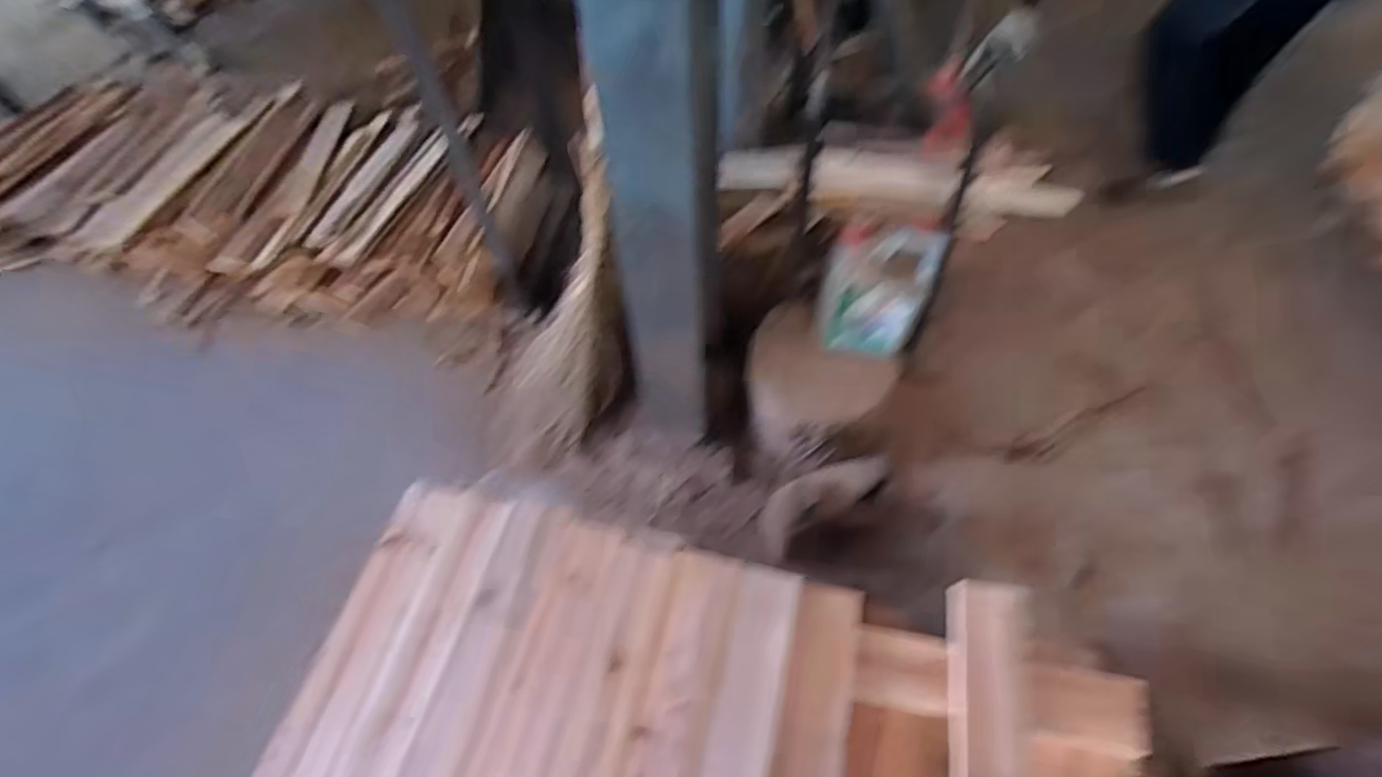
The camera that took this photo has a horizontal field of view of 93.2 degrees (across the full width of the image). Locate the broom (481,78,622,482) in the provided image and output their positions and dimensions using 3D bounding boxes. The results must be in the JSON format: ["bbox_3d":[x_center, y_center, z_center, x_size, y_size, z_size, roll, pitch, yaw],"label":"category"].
[{"bbox_3d":[-0.257,-0.157,1.362,0.224,0.791,0.160,24,22,15],"label":"broom"}]

